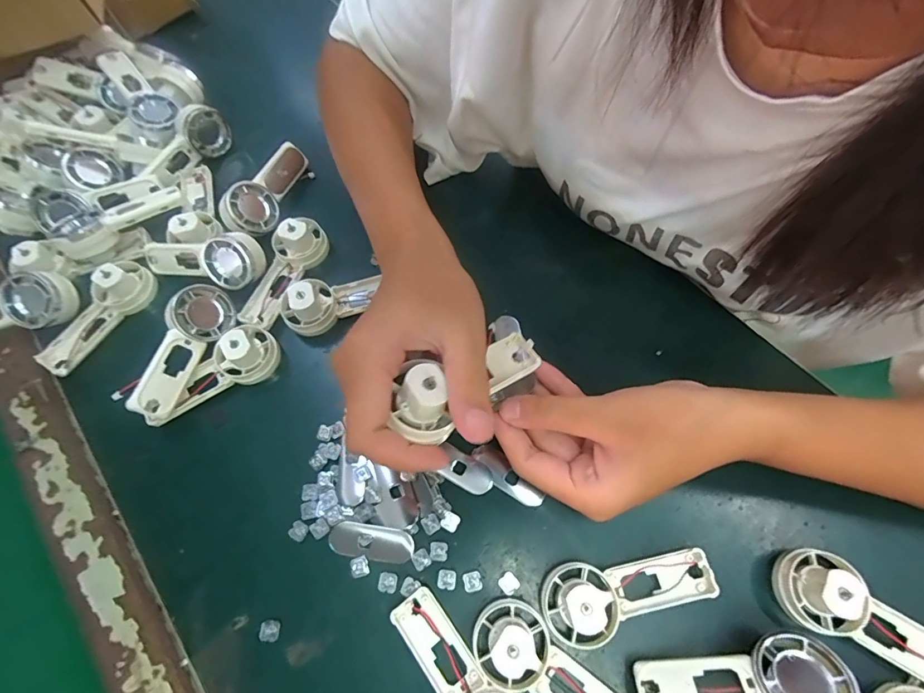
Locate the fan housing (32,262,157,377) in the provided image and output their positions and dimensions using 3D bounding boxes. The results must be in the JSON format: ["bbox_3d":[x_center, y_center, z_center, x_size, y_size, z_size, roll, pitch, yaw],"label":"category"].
[{"bbox_3d":[-0.267,-0.024,0.316,0.028,0.031,0.092,30,72,14],"label":"fan housing"}]

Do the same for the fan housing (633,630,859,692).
[{"bbox_3d":[0.134,0.165,0.213,0.092,0.031,0.034,-9,67,-1],"label":"fan housing"}]

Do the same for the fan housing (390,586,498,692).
[{"bbox_3d":[-0.003,0.171,0.221,0.037,0.020,0.091,-38,58,-12],"label":"fan housing"}]

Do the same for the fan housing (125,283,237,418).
[{"bbox_3d":[-0.190,0.001,0.296,0.033,0.032,0.092,19,69,10],"label":"fan housing"}]

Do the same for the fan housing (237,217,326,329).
[{"bbox_3d":[-0.136,-0.059,0.323,0.038,0.025,0.092,21,70,11],"label":"fan housing"}]

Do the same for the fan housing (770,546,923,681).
[{"bbox_3d":[0.212,0.139,0.222,0.094,0.029,0.039,26,71,13],"label":"fan housing"}]

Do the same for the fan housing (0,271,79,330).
[{"bbox_3d":[-0.332,-0.028,0.320,0.088,0.023,0.039,-13,100,5],"label":"fan housing"}]

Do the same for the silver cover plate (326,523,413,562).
[{"bbox_3d":[-0.054,0.116,0.259,0.050,0.004,0.018,7,68,6],"label":"silver cover plate"}]

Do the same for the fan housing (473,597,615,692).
[{"bbox_3d":[0.046,0.171,0.218,0.091,0.029,0.038,39,74,17],"label":"fan housing"}]

